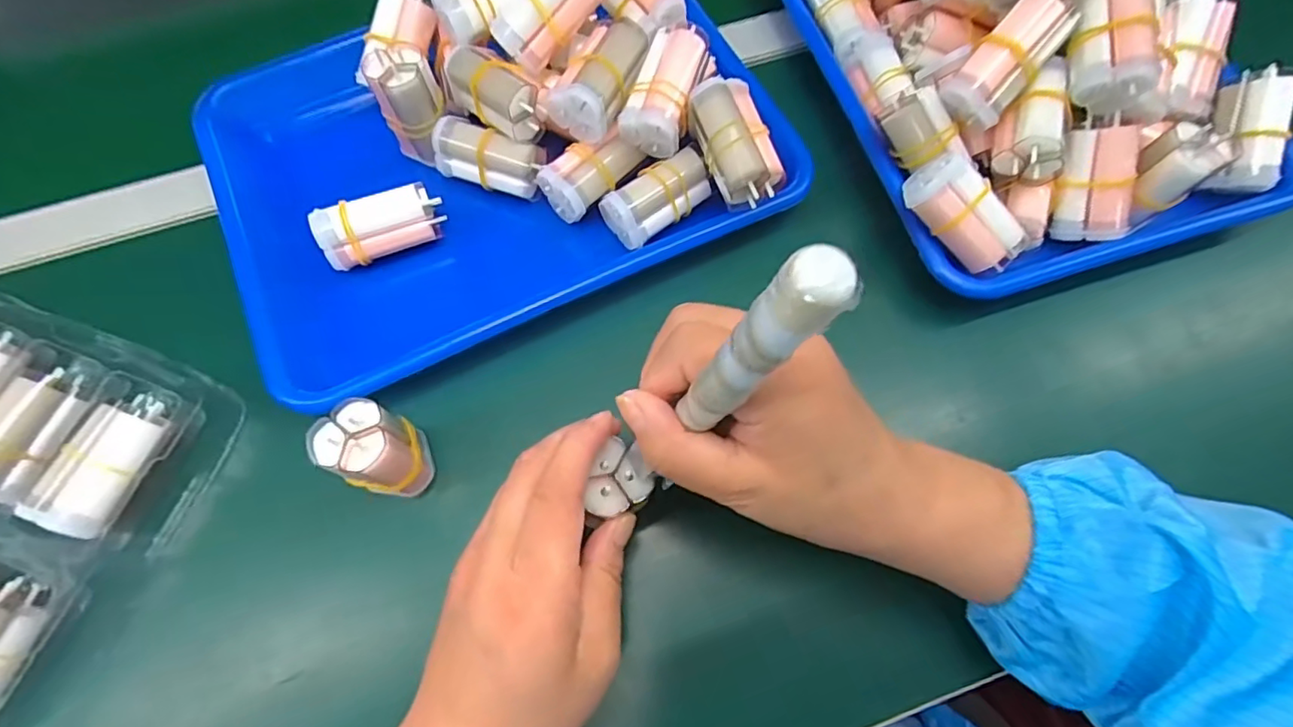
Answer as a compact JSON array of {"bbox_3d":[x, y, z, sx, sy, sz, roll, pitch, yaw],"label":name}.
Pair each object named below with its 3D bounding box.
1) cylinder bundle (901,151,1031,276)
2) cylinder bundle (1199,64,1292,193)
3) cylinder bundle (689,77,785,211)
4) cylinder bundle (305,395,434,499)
[{"bbox_3d":[0.176,-0.079,0.323,0.070,0.032,0.031,42,73,-8],"label":"cylinder bundle"},{"bbox_3d":[0.356,-0.137,0.344,0.027,0.031,0.068,1,97,1],"label":"cylinder bundle"},{"bbox_3d":[0.049,-0.122,0.325,0.034,0.029,0.069,-20,83,-7],"label":"cylinder bundle"},{"bbox_3d":[-0.130,0.043,0.287,0.033,0.066,0.036,0,68,1],"label":"cylinder bundle"}]

